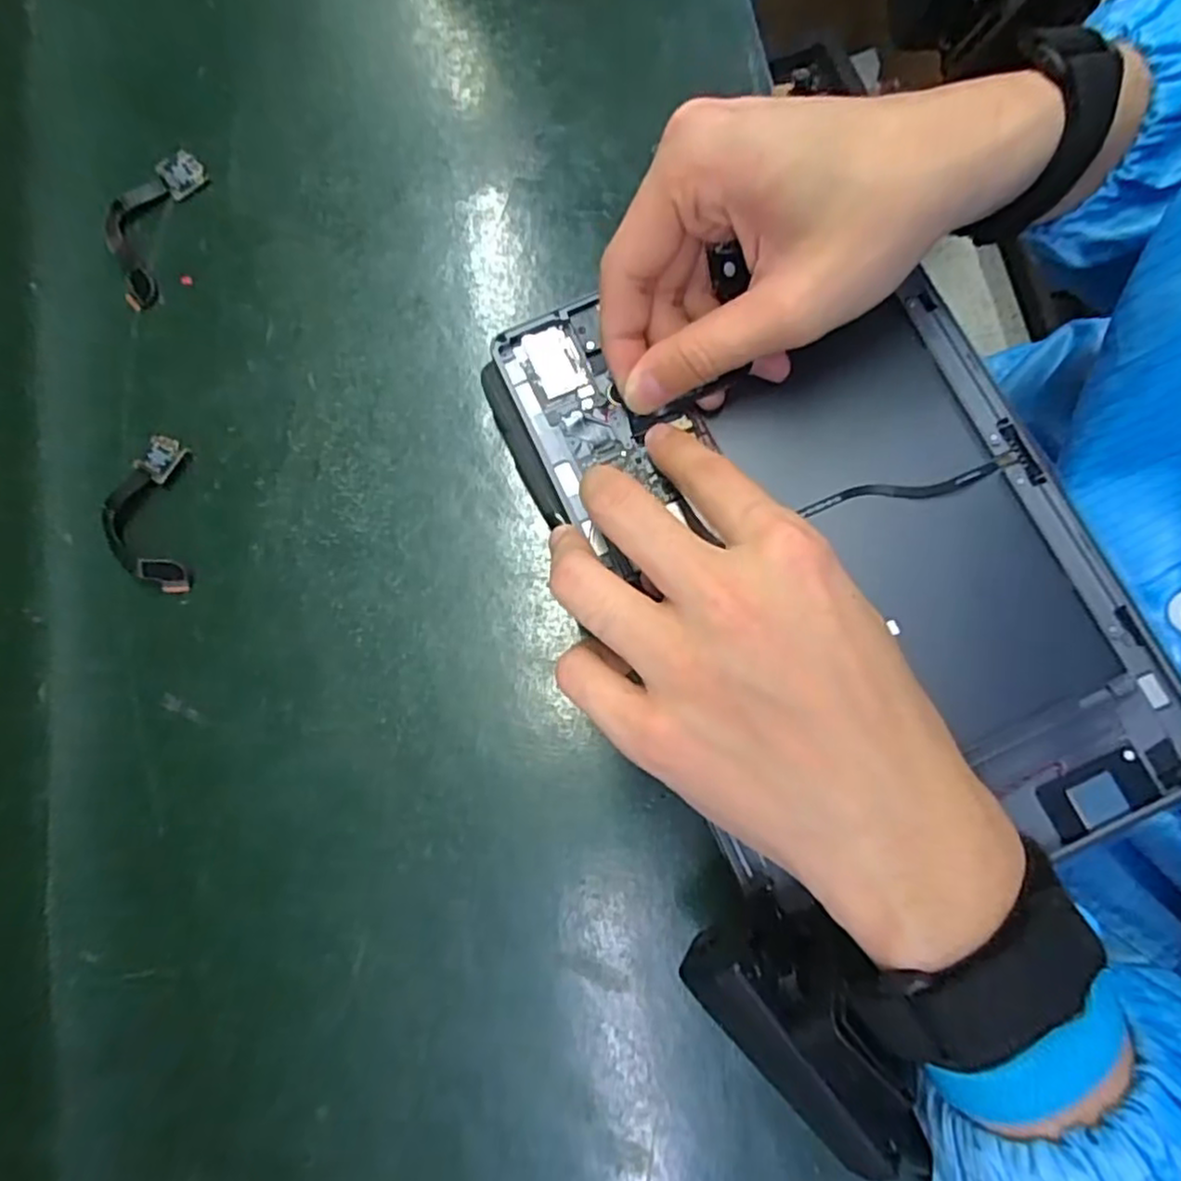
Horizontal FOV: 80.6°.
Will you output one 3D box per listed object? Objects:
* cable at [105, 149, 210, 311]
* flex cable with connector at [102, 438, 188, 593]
[{"bbox_3d":[-0.206,-0.170,0.322,0.037,0.004,0.080,14,79,4],"label":"cable"},{"bbox_3d":[-0.188,-0.033,0.289,0.036,0.012,0.069,-7,78,-1],"label":"flex cable with connector"}]

